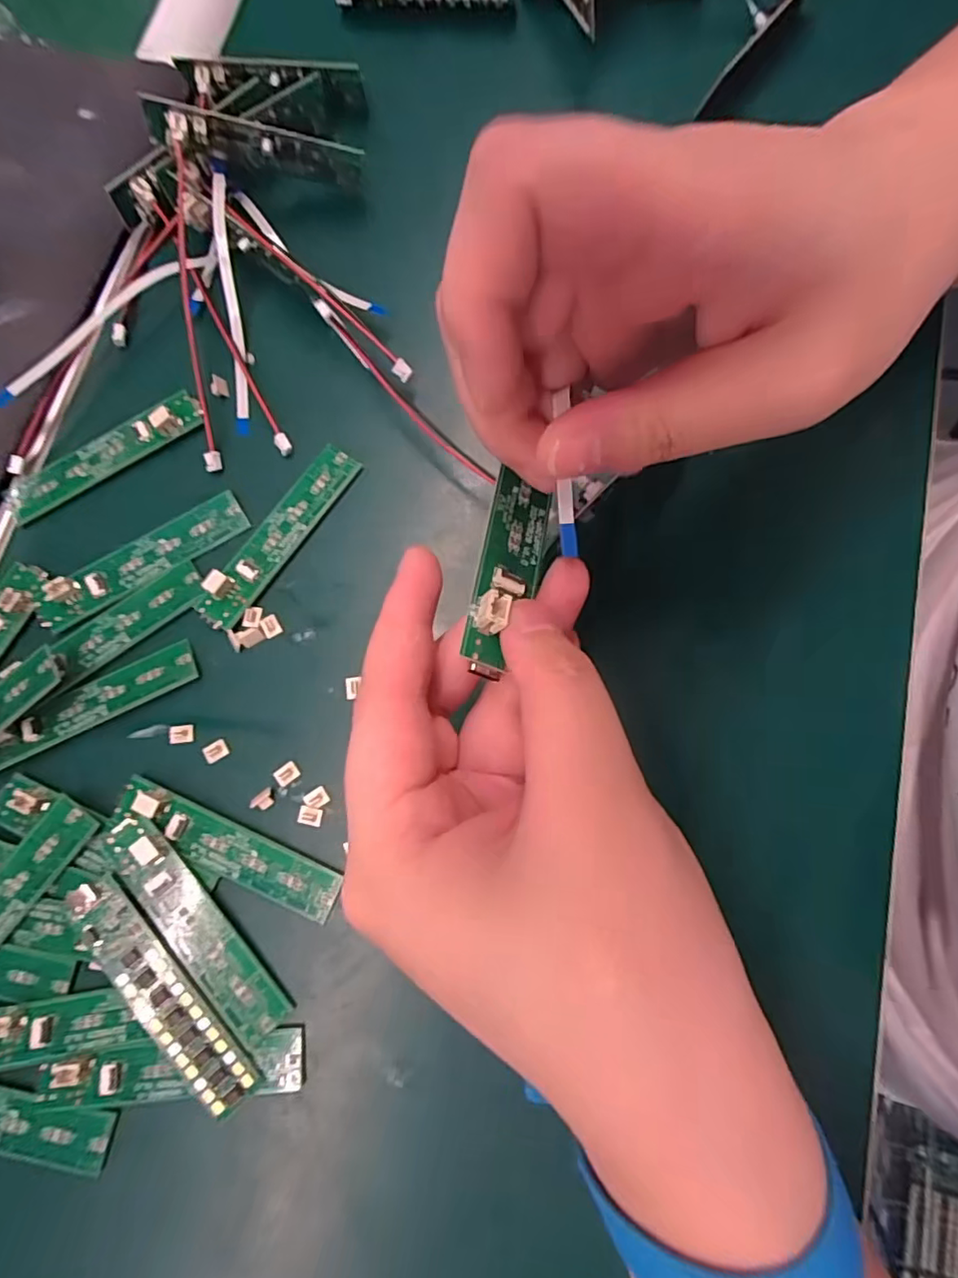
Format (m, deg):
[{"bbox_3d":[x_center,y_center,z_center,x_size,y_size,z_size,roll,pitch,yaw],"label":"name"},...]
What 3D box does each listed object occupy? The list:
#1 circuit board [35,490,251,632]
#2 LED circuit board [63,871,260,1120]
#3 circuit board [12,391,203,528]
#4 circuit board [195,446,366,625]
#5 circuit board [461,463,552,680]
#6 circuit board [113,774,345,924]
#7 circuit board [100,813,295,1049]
[{"bbox_3d":[-0.130,-0.031,0.220,0.083,0.009,0.018,-32,79,-5],"label":"circuit board"},{"bbox_3d":[-0.101,0.112,0.183,0.017,0.004,0.082,-38,85,-15],"label":"LED circuit board"},{"bbox_3d":[-0.150,-0.076,0.230,0.081,0.011,0.018,-32,79,-6],"label":"circuit board"},{"bbox_3d":[-0.078,-0.041,0.222,0.018,0.010,0.083,34,81,8],"label":"circuit board"},{"bbox_3d":[0.007,-0.018,0.148,0.016,0.011,0.055,14,62,4],"label":"circuit board"},{"bbox_3d":[-0.087,0.071,0.196,0.082,0.010,0.017,23,79,6],"label":"circuit board"},{"bbox_3d":[-0.094,0.093,0.191,0.018,0.008,0.084,-42,80,-7],"label":"circuit board"}]

